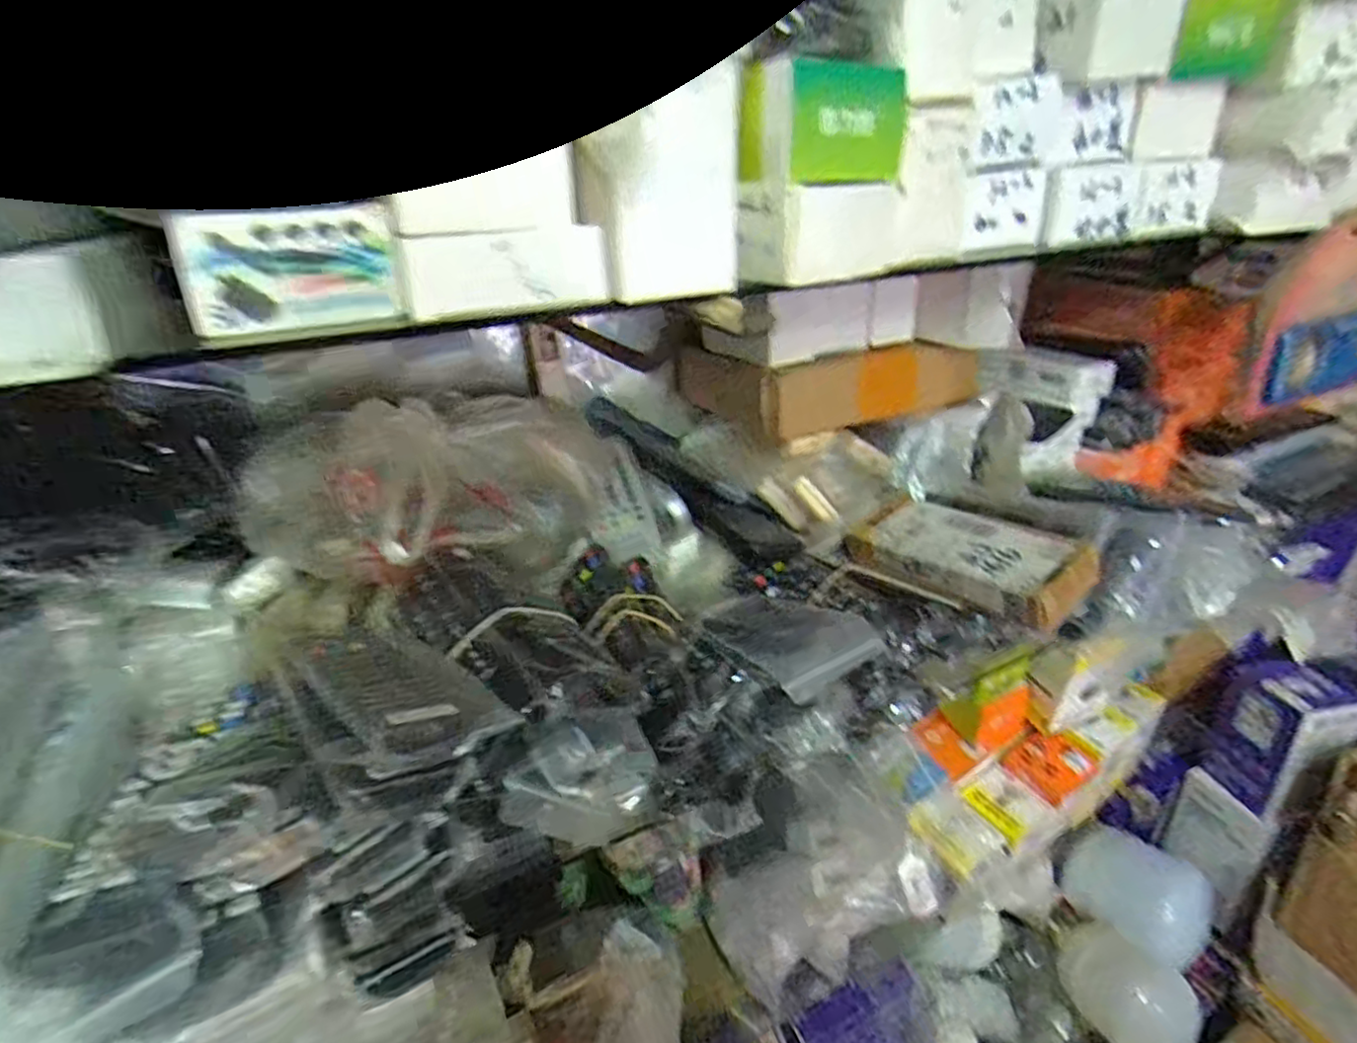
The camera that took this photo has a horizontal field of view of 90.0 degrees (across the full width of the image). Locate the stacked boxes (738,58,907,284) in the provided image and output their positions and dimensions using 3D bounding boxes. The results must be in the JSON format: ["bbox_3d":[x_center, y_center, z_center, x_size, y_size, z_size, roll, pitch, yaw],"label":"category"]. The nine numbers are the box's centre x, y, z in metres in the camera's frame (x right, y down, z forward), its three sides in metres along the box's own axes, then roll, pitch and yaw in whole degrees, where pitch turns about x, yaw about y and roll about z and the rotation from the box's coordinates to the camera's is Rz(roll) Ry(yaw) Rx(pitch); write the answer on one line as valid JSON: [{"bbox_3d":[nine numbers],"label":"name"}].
[{"bbox_3d":[0.065,-0.157,0.308,0.078,0.082,0.040,-19,32,-28],"label":"stacked boxes"}]

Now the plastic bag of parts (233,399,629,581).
[{"bbox_3d":[-0.146,-0.029,0.438,0.237,0.083,0.135,-19,32,-28],"label":"plastic bag of parts"}]

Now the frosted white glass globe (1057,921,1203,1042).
[{"bbox_3d":[0.481,0.501,0.734,0.094,0.091,0.137,-15,30,-22],"label":"frosted white glass globe"}]

